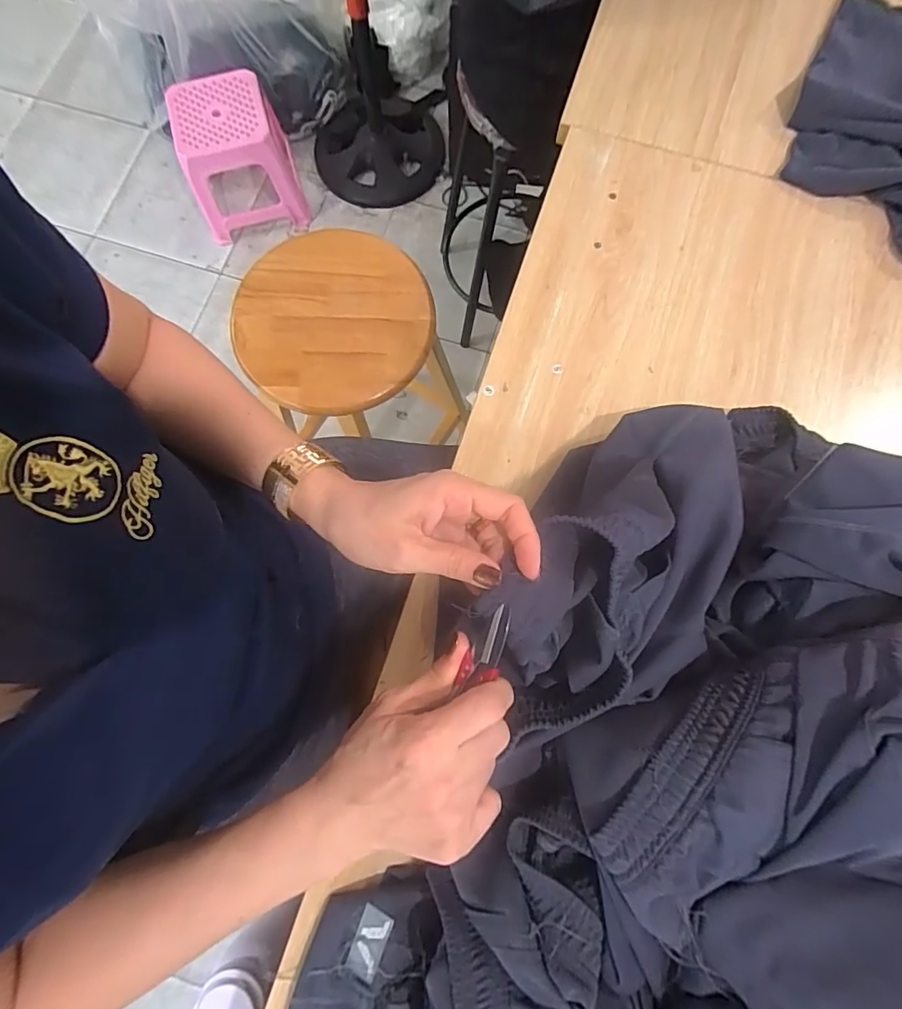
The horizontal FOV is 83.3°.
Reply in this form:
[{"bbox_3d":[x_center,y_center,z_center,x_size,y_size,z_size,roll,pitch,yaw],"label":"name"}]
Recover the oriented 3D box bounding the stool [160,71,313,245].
[{"bbox_3d":[-0.572,-0.919,1.359,0.280,0.279,0.242,-15,78,-3],"label":"stool"}]

